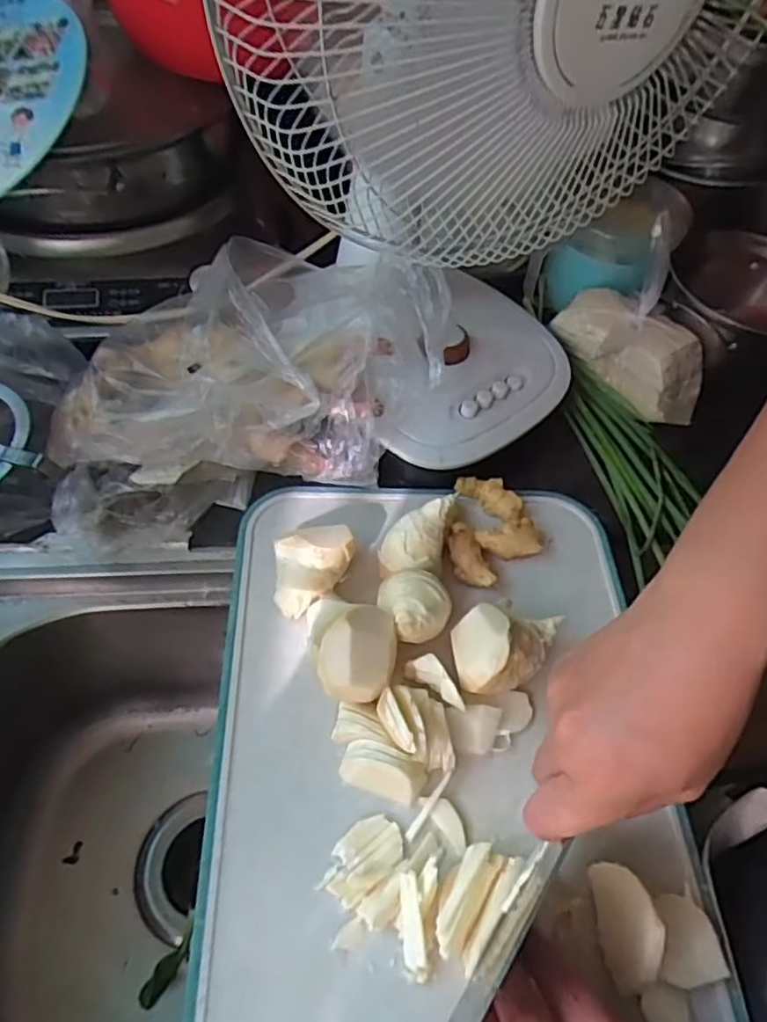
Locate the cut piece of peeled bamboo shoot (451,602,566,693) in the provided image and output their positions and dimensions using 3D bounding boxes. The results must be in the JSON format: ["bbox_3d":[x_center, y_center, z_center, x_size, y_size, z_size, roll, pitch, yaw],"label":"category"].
[{"bbox_3d":[0.075,0.089,0.416,0.063,0.046,0.055,11,52,3],"label":"cut piece of peeled bamboo shoot"}]

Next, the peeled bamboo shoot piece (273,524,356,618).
[{"bbox_3d":[-0.045,0.040,0.440,0.052,0.051,0.041,-7,54,-10],"label":"peeled bamboo shoot piece"}]

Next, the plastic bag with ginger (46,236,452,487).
[{"bbox_3d":[-0.101,-0.105,0.495,0.277,0.133,0.137,0,53,-6],"label":"plastic bag with ginger"}]

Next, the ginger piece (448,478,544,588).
[{"bbox_3d":[0.087,0.005,0.499,0.048,0.021,0.068,-8,54,-11],"label":"ginger piece"}]

